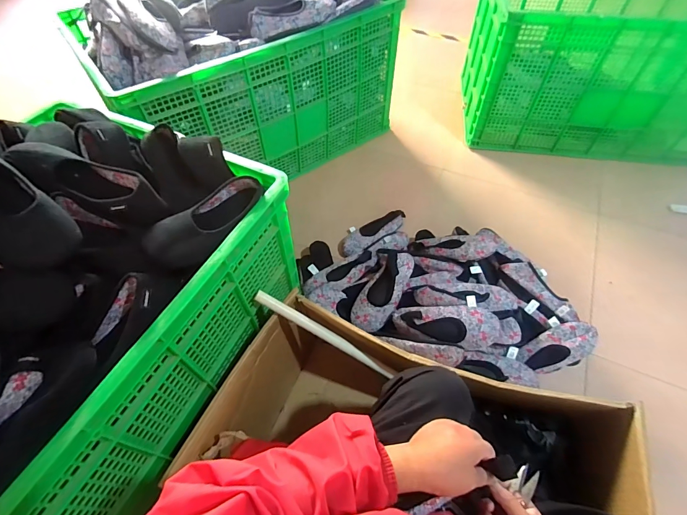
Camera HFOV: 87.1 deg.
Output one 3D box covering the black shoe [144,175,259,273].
[{"bbox_3d":[-0.237,-0.064,0.645,0.089,0.071,0.231,22,58,15],"label":"black shoe"}]

